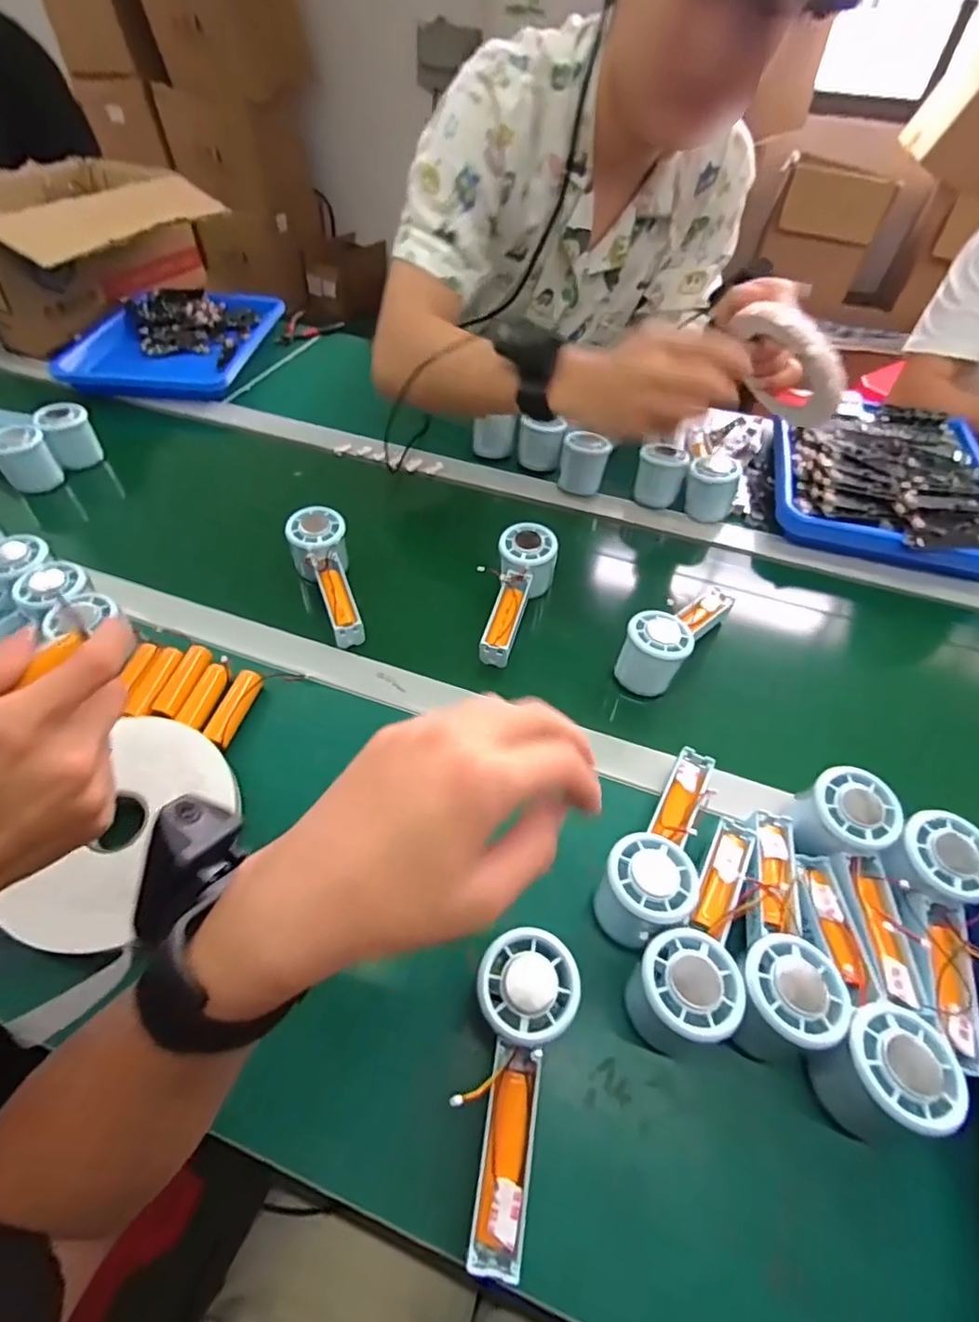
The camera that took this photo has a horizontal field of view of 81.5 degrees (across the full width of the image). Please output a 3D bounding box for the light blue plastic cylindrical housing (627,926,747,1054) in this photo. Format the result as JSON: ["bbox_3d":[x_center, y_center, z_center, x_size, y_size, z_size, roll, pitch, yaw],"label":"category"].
[{"bbox_3d":[0.116,0.203,0.349,0.057,0.064,0.056,2,51,-2],"label":"light blue plastic cylindrical housing"}]

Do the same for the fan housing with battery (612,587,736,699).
[{"bbox_3d":[0.181,-0.033,0.545,0.054,0.057,0.150,34,57,22],"label":"fan housing with battery"}]

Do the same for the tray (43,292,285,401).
[{"bbox_3d":[-0.494,-0.509,0.910,0.261,0.045,0.331,4,51,0],"label":"tray"}]

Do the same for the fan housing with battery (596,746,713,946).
[{"bbox_3d":[0.127,0.126,0.407,0.053,0.054,0.157,28,54,18],"label":"fan housing with battery"}]

